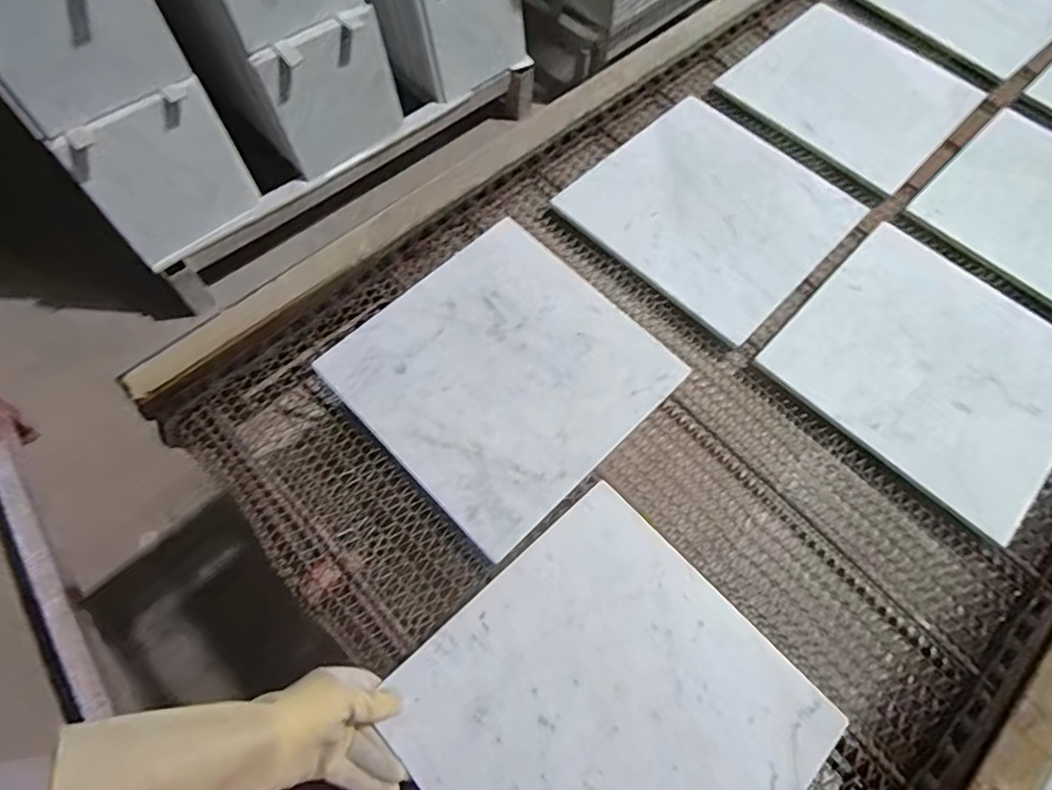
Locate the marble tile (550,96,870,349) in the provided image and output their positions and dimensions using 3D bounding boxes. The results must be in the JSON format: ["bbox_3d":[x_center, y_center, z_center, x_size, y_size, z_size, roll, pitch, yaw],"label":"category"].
[{"bbox_3d":[0.239,-0.246,0.753,0.298,0.010,0.289,42,69,16],"label":"marble tile"}]

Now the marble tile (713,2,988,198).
[{"bbox_3d":[0.489,-0.463,0.869,0.299,0.010,0.302,-40,72,-20],"label":"marble tile"}]

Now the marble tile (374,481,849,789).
[{"bbox_3d":[0.072,0.273,0.495,0.292,0.017,0.294,-40,72,-20],"label":"marble tile"}]

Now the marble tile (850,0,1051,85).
[{"bbox_3d":[0.760,-0.679,0.994,0.317,0.017,0.291,-39,76,-17],"label":"marble tile"}]

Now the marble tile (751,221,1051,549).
[{"bbox_3d":[0.472,-0.037,0.667,0.300,0.012,0.288,42,69,16],"label":"marble tile"}]

